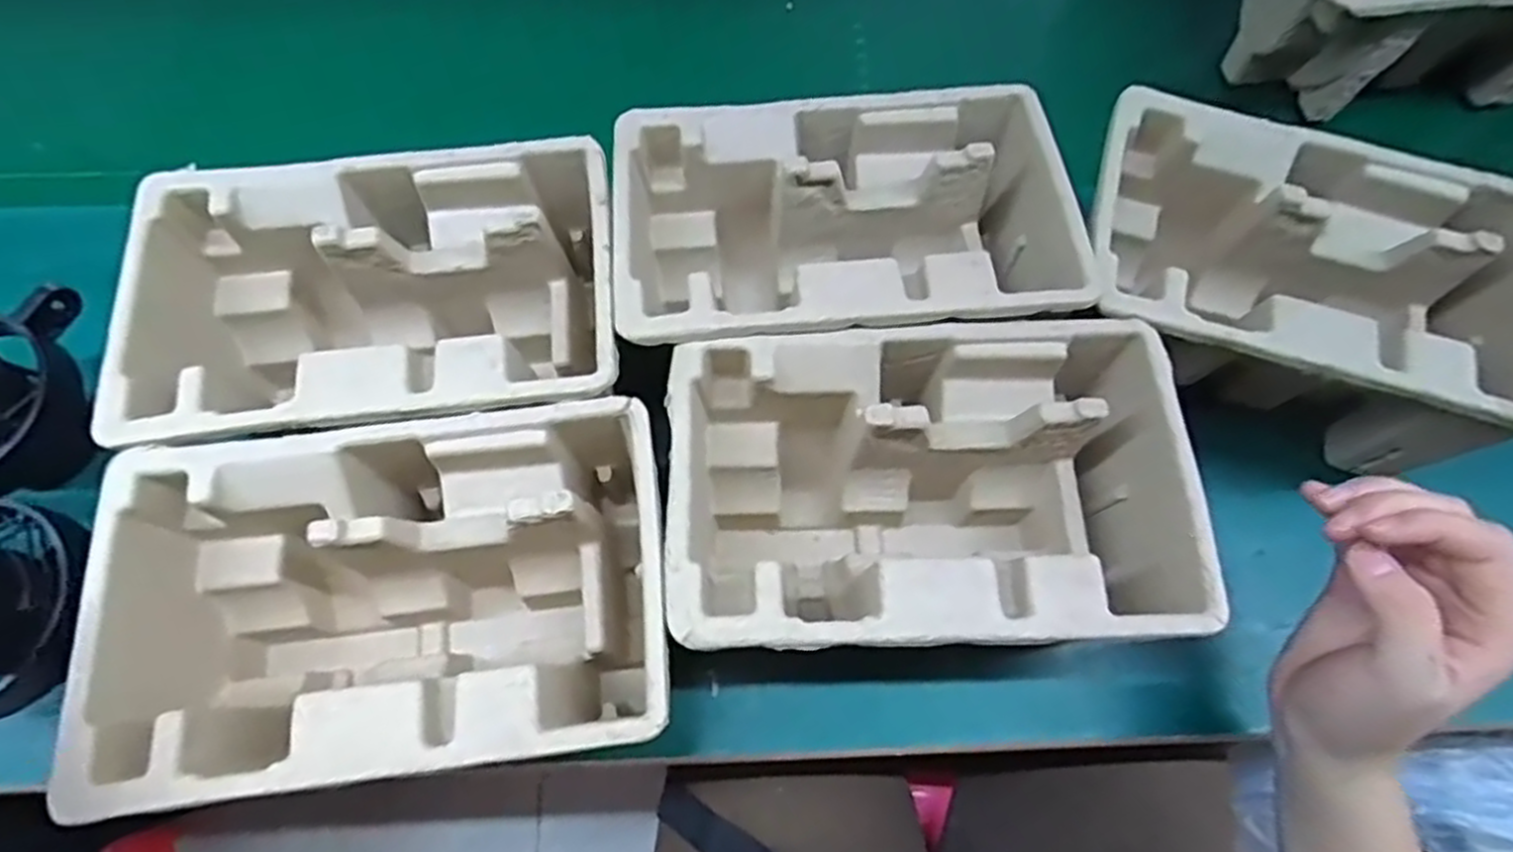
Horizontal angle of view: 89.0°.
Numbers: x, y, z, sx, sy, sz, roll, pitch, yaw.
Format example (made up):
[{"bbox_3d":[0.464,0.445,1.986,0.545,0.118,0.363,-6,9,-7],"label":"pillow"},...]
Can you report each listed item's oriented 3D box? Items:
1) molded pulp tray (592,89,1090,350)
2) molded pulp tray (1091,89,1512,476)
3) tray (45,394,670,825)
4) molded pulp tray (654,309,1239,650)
[{"bbox_3d":[0.040,-0.094,0.412,0.221,0.094,0.134,-4,69,-3],"label":"molded pulp tray"},{"bbox_3d":[0.274,-0.072,0.410,0.211,0.093,0.133,18,70,6],"label":"molded pulp tray"},{"bbox_3d":[-0.153,0.082,0.358,0.222,0.110,0.143,-7,69,-4],"label":"tray"},{"bbox_3d":[0.073,0.037,0.379,0.223,0.110,0.142,-3,69,-2],"label":"molded pulp tray"}]

